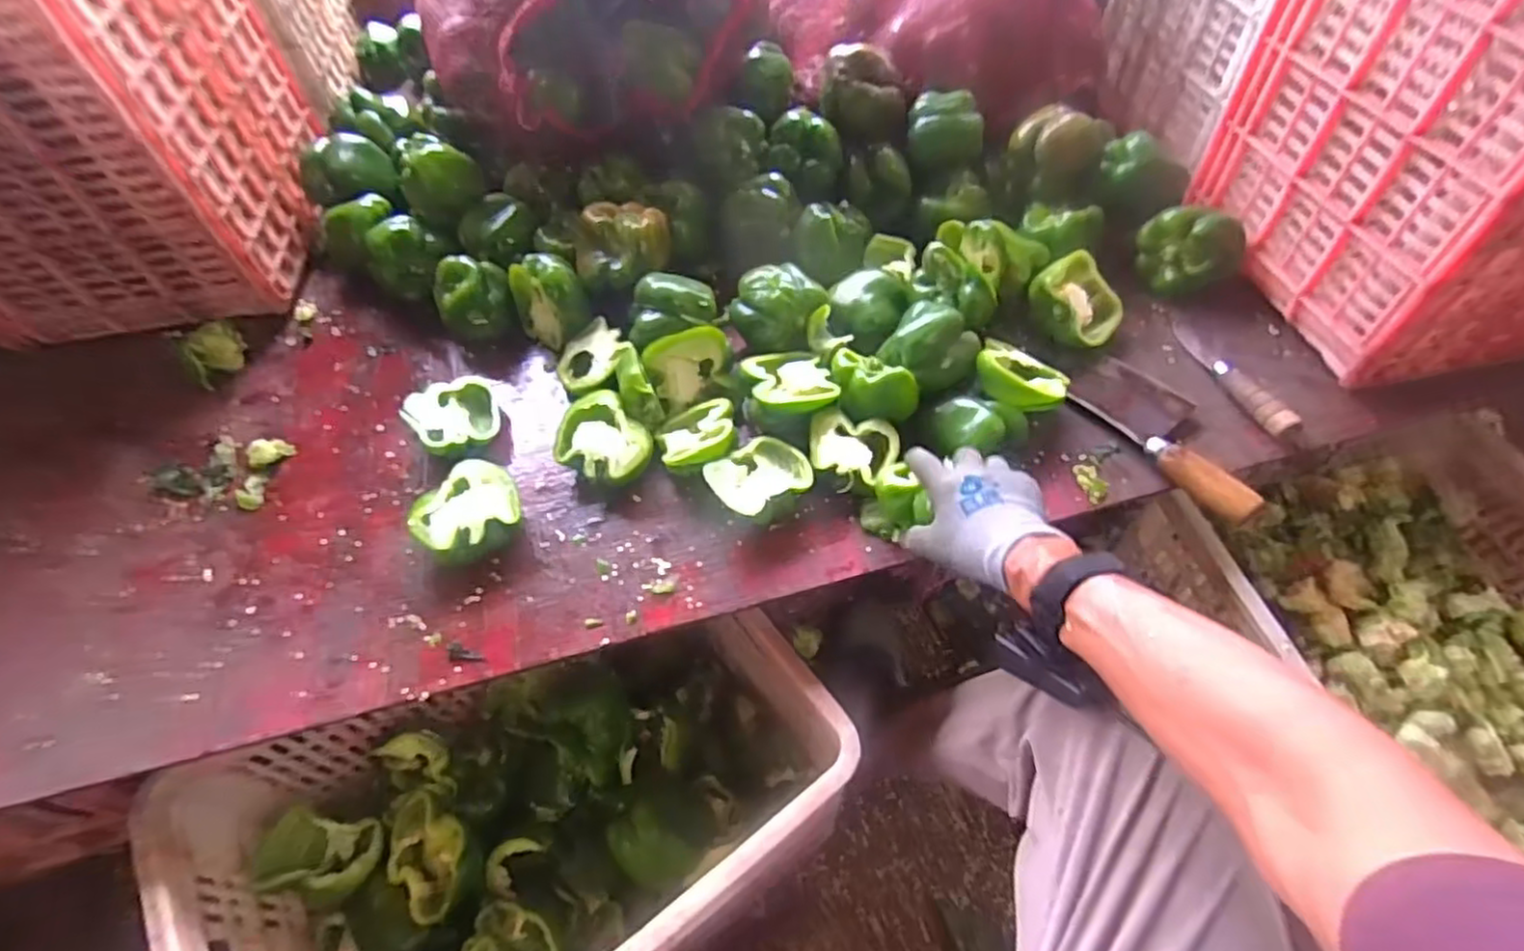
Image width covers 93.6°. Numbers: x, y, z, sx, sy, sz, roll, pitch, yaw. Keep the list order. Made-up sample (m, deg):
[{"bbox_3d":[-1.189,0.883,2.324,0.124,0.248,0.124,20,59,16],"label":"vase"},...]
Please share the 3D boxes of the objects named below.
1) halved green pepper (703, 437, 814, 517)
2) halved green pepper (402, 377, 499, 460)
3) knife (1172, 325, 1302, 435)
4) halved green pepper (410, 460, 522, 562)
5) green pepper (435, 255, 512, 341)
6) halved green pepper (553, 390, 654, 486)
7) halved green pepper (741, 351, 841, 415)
[{"bbox_3d":[-0.001,0.007,0.620,0.083,0.048,0.070,-30,59,-18],"label":"halved green pepper"},{"bbox_3d":[-0.294,-0.053,0.686,0.086,0.027,0.086,-18,58,-35],"label":"halved green pepper"},{"bbox_3d":[0.448,-0.101,0.675,0.028,0.024,0.152,-14,55,-8],"label":"knife"},{"bbox_3d":[-0.247,0.036,0.611,0.084,0.049,0.077,-1,54,1],"label":"halved green pepper"},{"bbox_3d":[-0.302,-0.186,0.752,0.075,0.063,0.071,-1,54,1],"label":"green pepper"},{"bbox_3d":[-0.144,-0.027,0.653,0.089,0.052,0.070,32,61,22],"label":"halved green pepper"},{"bbox_3d":[0.027,-0.087,0.658,0.079,0.028,0.080,-13,55,-7],"label":"halved green pepper"}]

